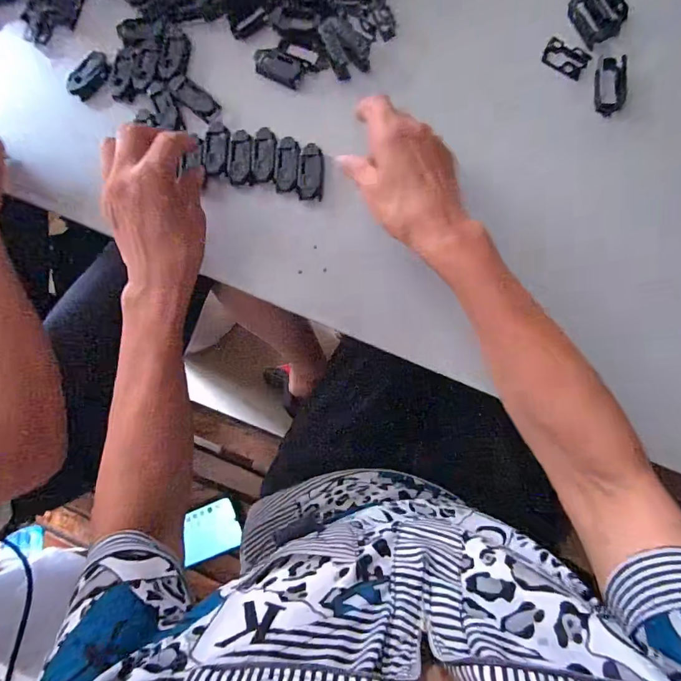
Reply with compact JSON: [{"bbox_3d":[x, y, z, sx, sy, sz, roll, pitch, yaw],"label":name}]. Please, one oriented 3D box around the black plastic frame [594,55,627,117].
[{"bbox_3d":[0.239,-0.226,0.363,0.028,0.014,0.047,-3,86,3],"label":"black plastic frame"}]

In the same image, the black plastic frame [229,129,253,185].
[{"bbox_3d":[-0.093,-0.171,0.381,0.021,0.004,0.050,2,87,4],"label":"black plastic frame"}]

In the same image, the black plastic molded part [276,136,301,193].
[{"bbox_3d":[-0.049,-0.164,0.377,0.021,0.004,0.050,3,87,4],"label":"black plastic molded part"}]

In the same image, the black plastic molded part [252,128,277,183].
[{"bbox_3d":[-0.071,-0.174,0.379,0.021,0.004,0.050,5,87,4],"label":"black plastic molded part"}]

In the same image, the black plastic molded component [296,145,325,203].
[{"bbox_3d":[-0.027,-0.155,0.377,0.024,0.008,0.048,5,87,4],"label":"black plastic molded component"}]

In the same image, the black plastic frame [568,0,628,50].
[{"bbox_3d":[0.230,-0.295,0.364,0.047,0.008,0.054,-25,85,2],"label":"black plastic frame"}]

